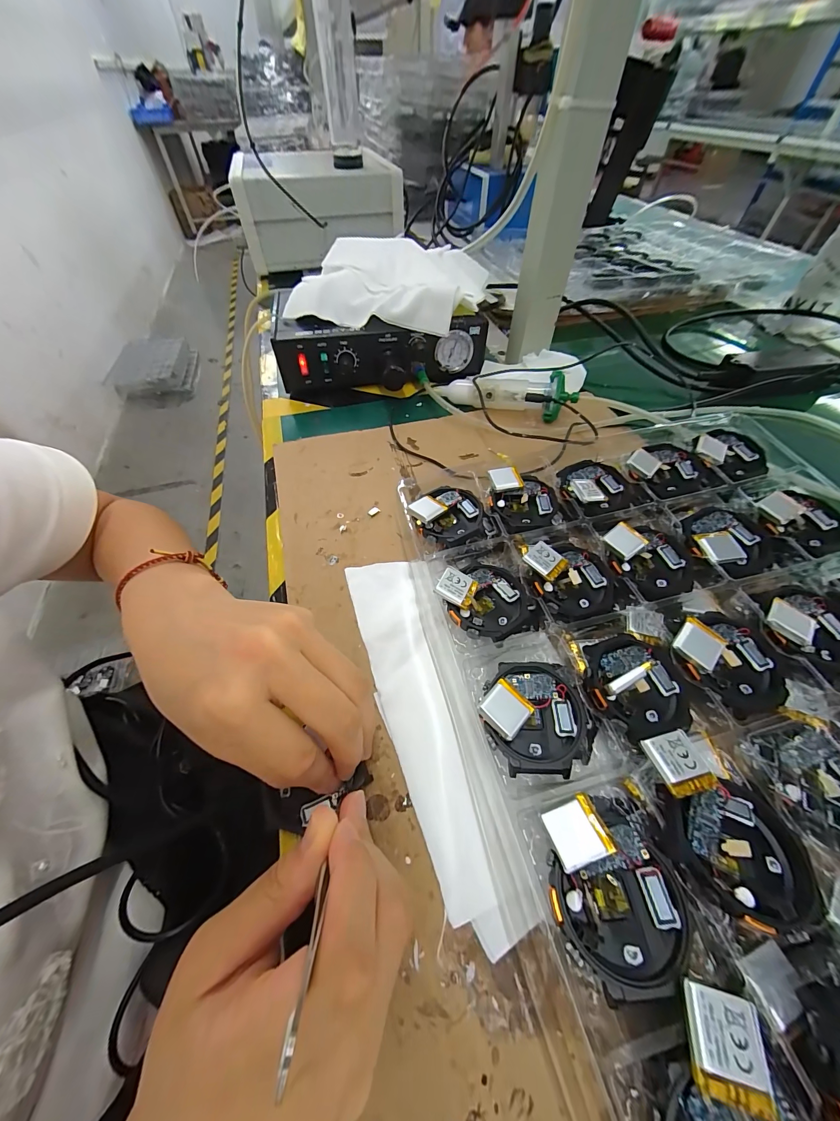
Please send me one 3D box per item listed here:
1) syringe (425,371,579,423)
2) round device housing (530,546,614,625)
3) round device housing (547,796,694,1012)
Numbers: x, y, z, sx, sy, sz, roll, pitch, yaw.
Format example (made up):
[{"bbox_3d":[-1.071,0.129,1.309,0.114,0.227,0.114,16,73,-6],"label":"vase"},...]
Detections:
[{"bbox_3d":[0.087,-0.178,0.381,0.147,0.025,0.041,5,55,6],"label":"syringe"},{"bbox_3d":[0.098,0.015,0.229,0.052,0.015,0.047,-20,56,-13],"label":"round device housing"},{"bbox_3d":[0.076,0.130,0.140,0.049,0.013,0.050,-1,60,2],"label":"round device housing"}]

